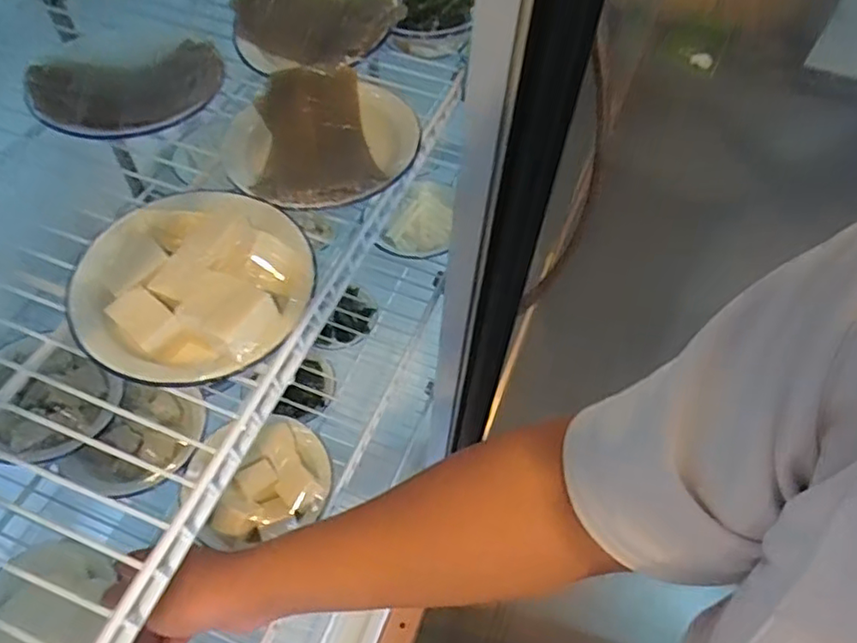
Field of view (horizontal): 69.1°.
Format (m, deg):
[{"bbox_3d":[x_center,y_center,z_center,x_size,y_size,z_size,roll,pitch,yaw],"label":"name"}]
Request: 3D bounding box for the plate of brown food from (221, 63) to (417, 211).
[{"bbox_3d":[-0.072,-0.126,0.427,0.125,0.025,0.128,2,56,-3],"label":"plate of brown food"}]

